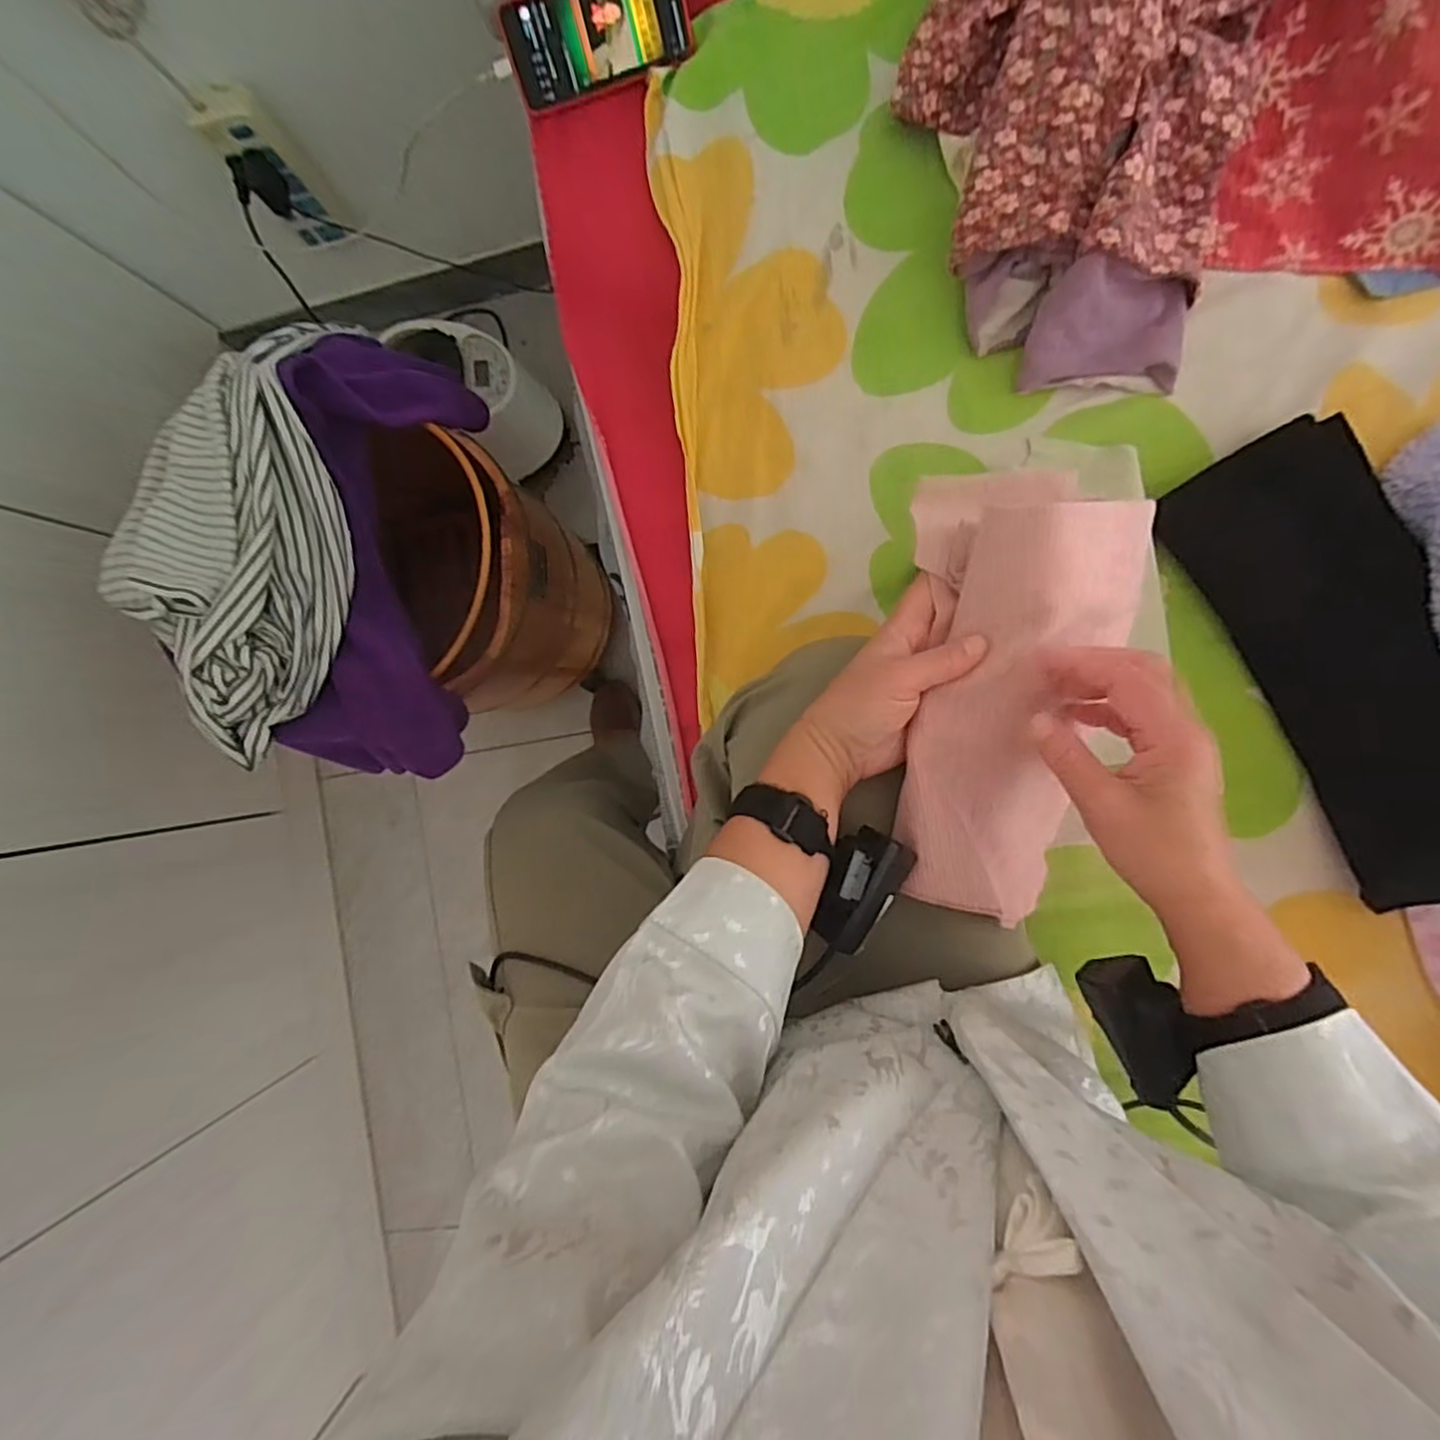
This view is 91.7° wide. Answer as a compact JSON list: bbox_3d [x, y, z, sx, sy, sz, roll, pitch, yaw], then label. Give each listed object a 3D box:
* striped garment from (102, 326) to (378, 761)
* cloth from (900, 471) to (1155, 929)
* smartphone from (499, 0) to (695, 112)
[{"bbox_3d":[-0.425,-0.177,0.620,0.185,0.107,0.400,16,93,8],"label":"striped garment"},{"bbox_3d":[0.169,-0.009,0.403,0.121,0.072,0.258,4,103,9],"label":"cloth"},{"bbox_3d":[-0.102,-0.577,0.585,0.151,0.009,0.071,-12,124,7],"label":"smartphone"}]

